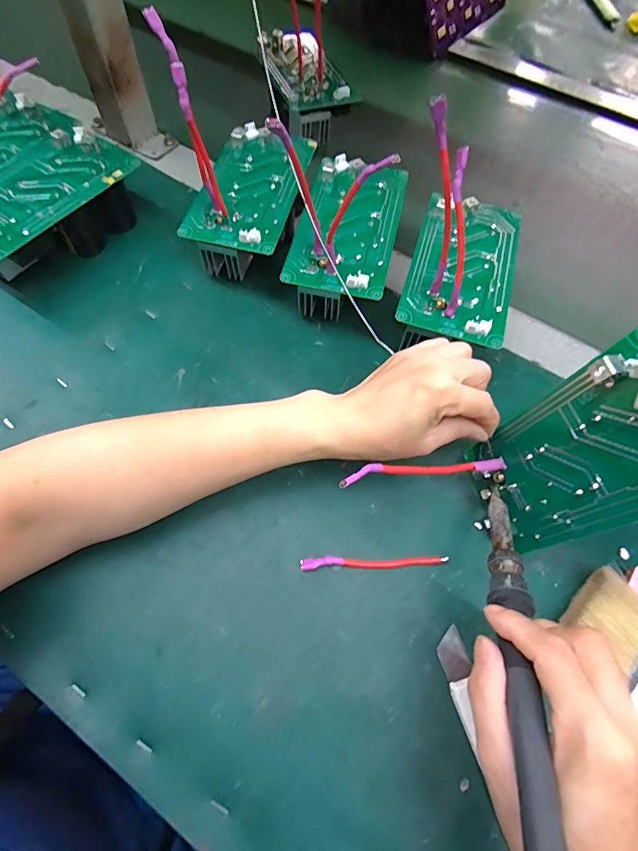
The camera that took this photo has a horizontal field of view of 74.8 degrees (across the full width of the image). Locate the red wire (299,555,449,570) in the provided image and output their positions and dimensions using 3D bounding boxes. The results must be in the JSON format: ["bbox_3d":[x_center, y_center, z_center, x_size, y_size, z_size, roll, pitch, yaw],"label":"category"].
[{"bbox_3d":[0.037,0.092,0.281,0.098,0.006,0.007,-1,62,-4],"label":"red wire"}]

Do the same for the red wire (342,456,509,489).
[{"bbox_3d":[0.067,0.027,0.255,0.122,0.007,0.011,-1,60,-26],"label":"red wire"}]

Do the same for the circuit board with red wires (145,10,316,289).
[{"bbox_3d":[-0.067,-0.225,0.348,0.098,0.156,0.152,13,62,3],"label":"circuit board with red wires"}]

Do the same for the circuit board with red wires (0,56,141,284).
[{"bbox_3d":[-0.264,-0.223,0.361,0.156,0.110,0.162,32,65,13],"label":"circuit board with red wires"}]

